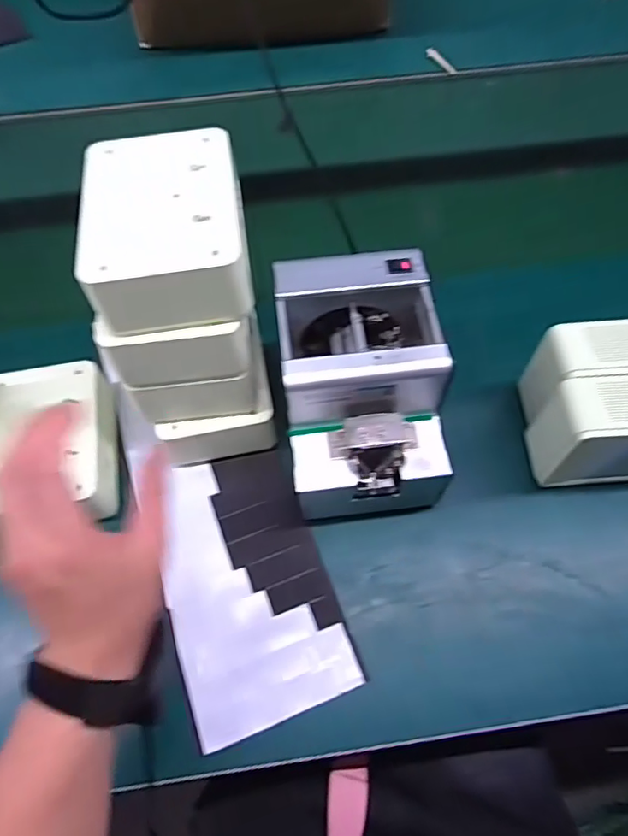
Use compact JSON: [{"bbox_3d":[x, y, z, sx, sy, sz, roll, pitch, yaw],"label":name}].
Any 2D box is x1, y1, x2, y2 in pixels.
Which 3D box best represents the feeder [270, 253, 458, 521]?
[{"bbox_3d":[0.039,-0.022,0.462,0.121,0.146,0.179,-6,61,-1],"label":"feeder"}]

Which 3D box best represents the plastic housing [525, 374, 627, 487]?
[{"bbox_3d":[0.265,0.010,0.461,0.149,0.099,0.060,-3,61,0],"label":"plastic housing"}]

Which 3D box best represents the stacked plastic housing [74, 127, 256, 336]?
[{"bbox_3d":[-0.102,-0.132,0.380,0.105,0.051,0.150,-9,62,-3],"label":"stacked plastic housing"}]

